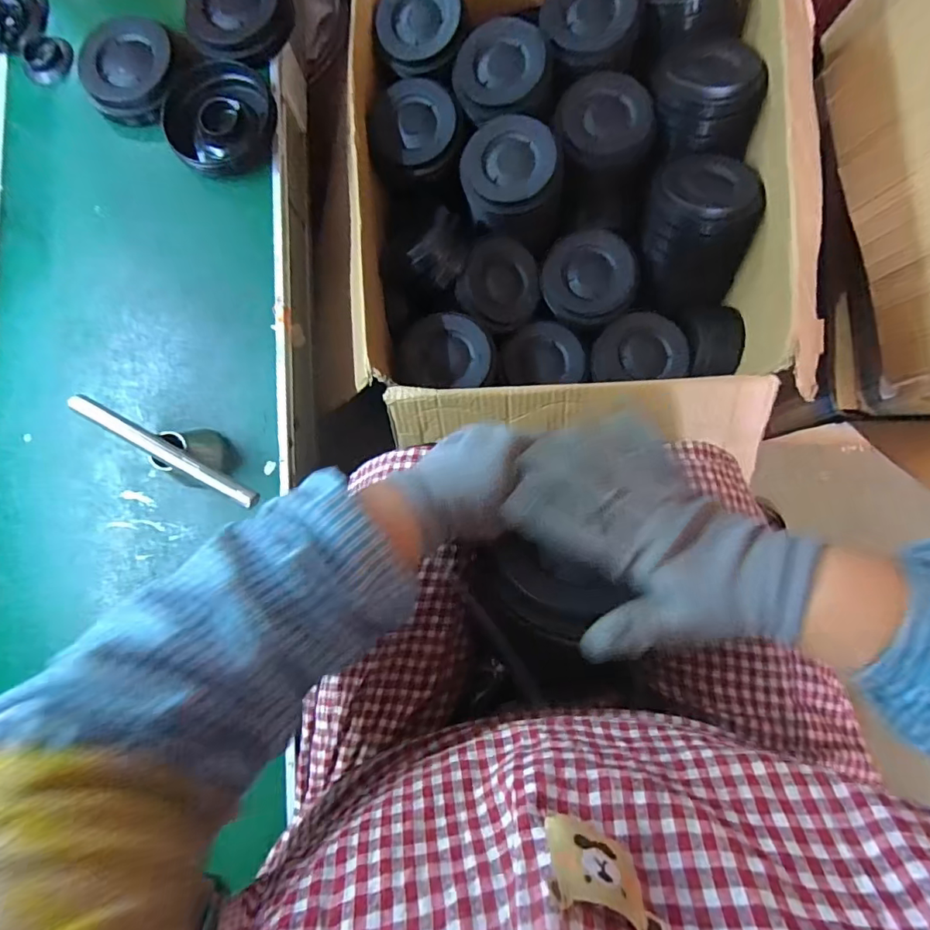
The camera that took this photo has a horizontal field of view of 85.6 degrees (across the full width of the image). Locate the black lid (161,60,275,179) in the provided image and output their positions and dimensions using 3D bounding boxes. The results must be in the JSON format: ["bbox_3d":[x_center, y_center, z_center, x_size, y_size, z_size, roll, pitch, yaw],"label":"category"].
[{"bbox_3d":[-0.269,-0.387,0.555,0.112,0.029,0.115,-1,83,5],"label":"black lid"}]

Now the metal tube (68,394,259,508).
[{"bbox_3d":[-0.281,-0.015,0.465,0.205,0.020,0.014,28,86,8],"label":"metal tube"}]

